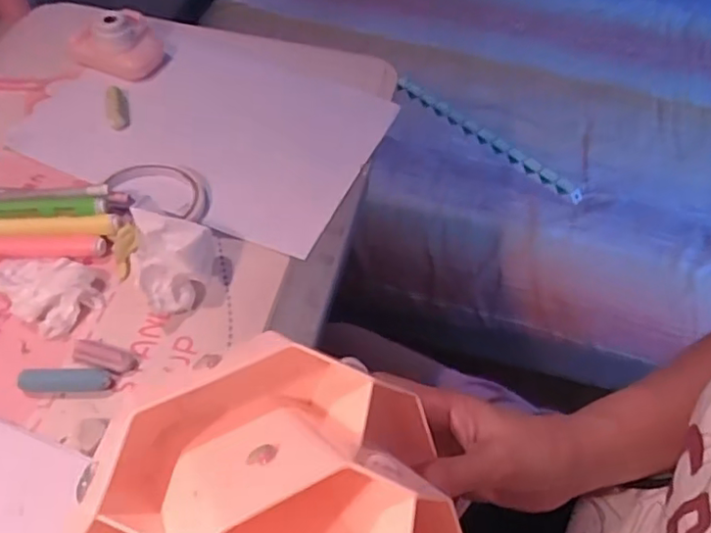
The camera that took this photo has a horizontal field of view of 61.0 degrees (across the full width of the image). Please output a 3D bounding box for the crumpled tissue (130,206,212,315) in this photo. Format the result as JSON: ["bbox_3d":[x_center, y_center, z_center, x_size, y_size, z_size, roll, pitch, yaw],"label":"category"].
[{"bbox_3d":[-0.129,-0.006,0.431,0.054,0.045,0.070,-13,55,-12],"label":"crumpled tissue"}]

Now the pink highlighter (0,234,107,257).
[{"bbox_3d":[-0.256,-0.015,0.451,0.136,0.014,0.016,1,53,-2],"label":"pink highlighter"}]

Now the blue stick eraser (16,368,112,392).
[{"bbox_3d":[-0.189,0.073,0.394,0.055,0.012,0.017,0,53,-3],"label":"blue stick eraser"}]

